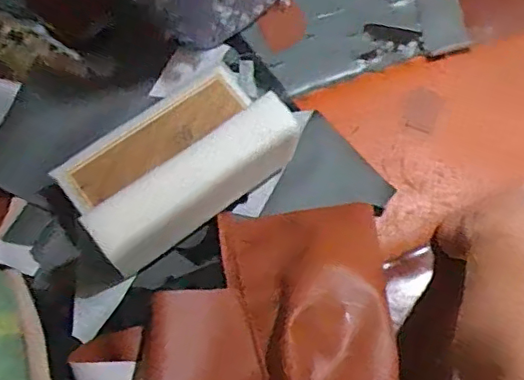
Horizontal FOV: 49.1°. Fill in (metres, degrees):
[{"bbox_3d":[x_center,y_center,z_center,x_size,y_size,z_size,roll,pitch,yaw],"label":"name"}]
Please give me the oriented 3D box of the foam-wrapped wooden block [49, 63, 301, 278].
[{"bbox_3d":[-0.109,-0.044,0.788,0.303,0.150,0.176,-35,76,-12],"label":"foam-wrapped wooden block"}]

